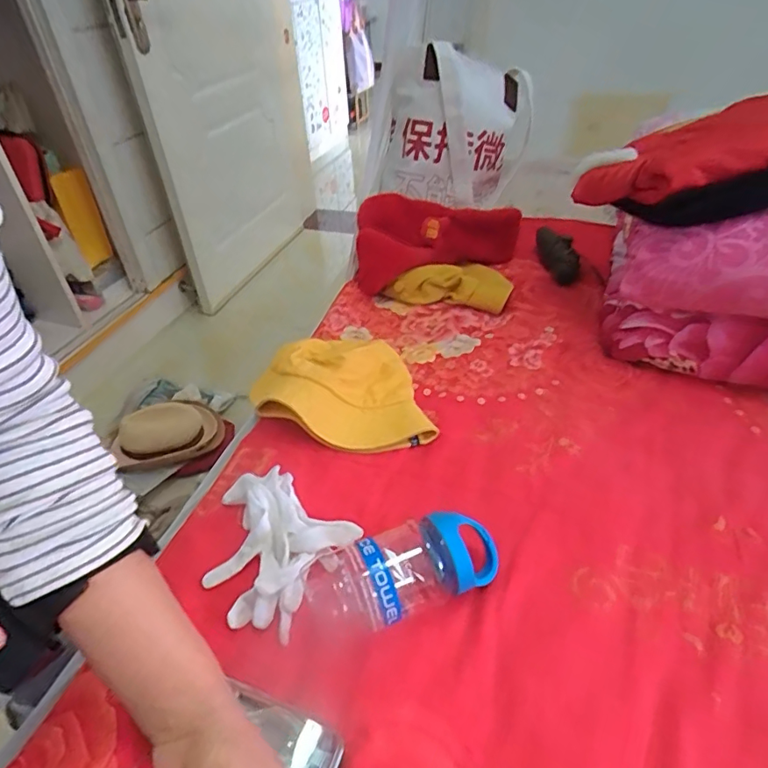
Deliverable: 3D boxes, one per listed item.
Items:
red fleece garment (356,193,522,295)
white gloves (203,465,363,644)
[{"bbox_3d":[0.079,-0.251,0.870,0.281,0.112,0.129,-18,44,-17],"label":"red fleece garment"},{"bbox_3d":[-0.117,0.151,0.506,0.145,0.026,0.140,21,46,24],"label":"white gloves"}]

